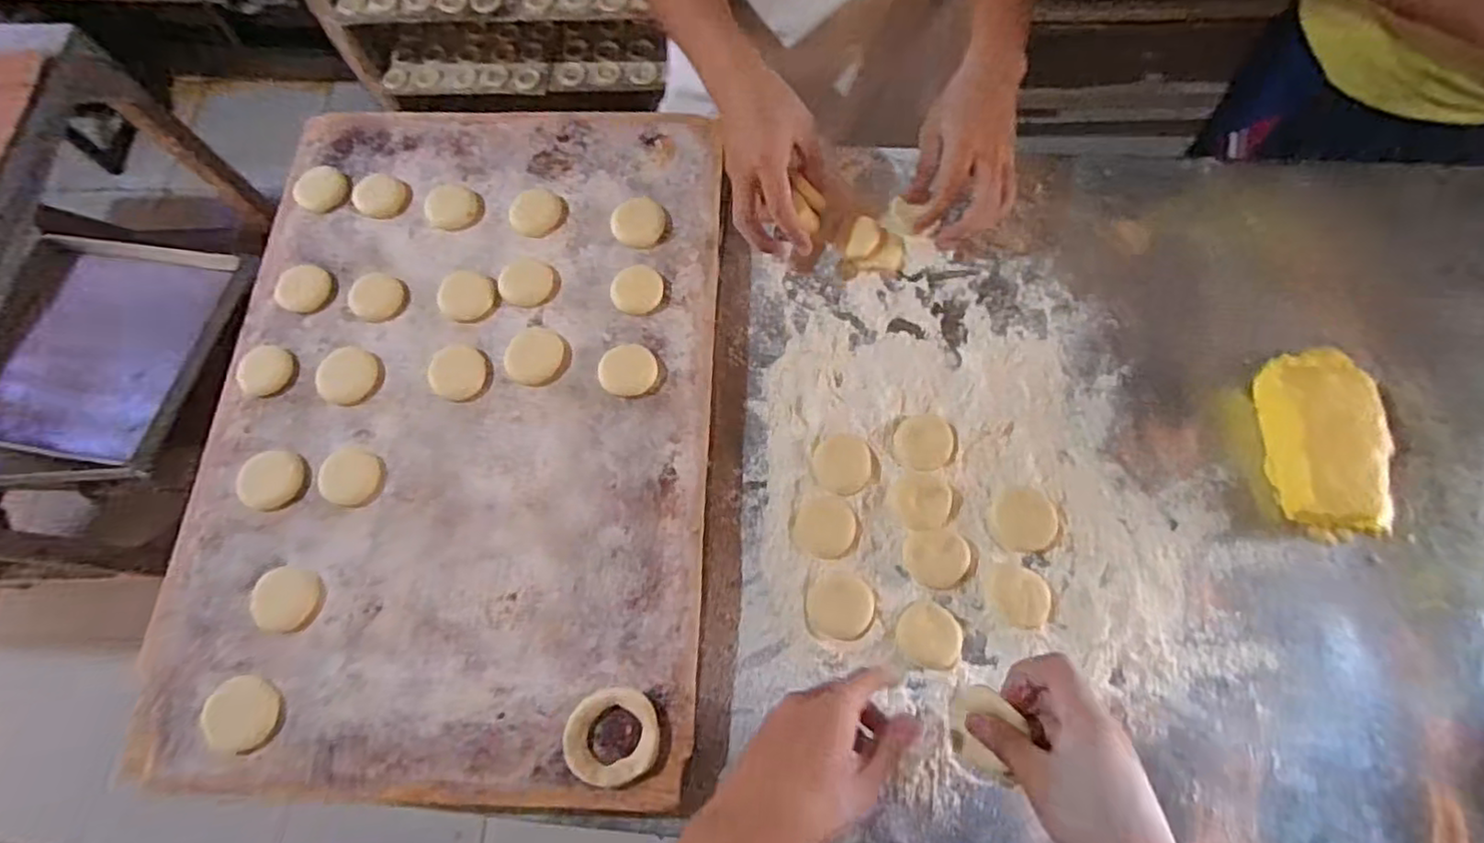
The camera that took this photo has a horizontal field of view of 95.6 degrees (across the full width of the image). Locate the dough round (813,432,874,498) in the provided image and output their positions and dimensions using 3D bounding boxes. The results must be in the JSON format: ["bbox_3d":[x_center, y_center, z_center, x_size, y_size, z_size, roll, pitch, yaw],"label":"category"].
[{"bbox_3d":[0.086,0.036,0.573,0.048,0.004,0.051,7,72,4],"label":"dough round"}]

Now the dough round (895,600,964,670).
[{"bbox_3d":[0.148,0.168,0.529,0.050,0.008,0.047,-1,71,2],"label":"dough round"}]

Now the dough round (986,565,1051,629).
[{"bbox_3d":[0.222,0.140,0.534,0.050,0.016,0.045,11,72,6],"label":"dough round"}]

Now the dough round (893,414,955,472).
[{"bbox_3d":[0.155,0.018,0.578,0.047,0.009,0.049,-1,71,2],"label":"dough round"}]

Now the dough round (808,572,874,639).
[{"bbox_3d":[0.080,0.148,0.542,0.051,0.004,0.050,-1,70,3],"label":"dough round"}]

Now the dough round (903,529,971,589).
[{"bbox_3d":[0.159,0.111,0.547,0.050,0.008,0.045,-5,70,1],"label":"dough round"}]

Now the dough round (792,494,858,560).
[{"bbox_3d":[0.069,0.089,0.561,0.049,0.004,0.050,7,72,4],"label":"dough round"}]

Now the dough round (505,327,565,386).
[{"bbox_3d":[-0.183,-0.058,0.592,0.049,0.005,0.055,9,72,5],"label":"dough round"}]

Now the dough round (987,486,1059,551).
[{"bbox_3d":[0.232,0.081,0.553,0.052,0.004,0.050,-1,71,2],"label":"dough round"}]

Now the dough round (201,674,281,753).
[{"bbox_3d":[-0.369,0.215,0.495,0.048,0.012,0.050,-1,71,2],"label":"dough round"}]

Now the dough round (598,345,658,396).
[{"bbox_3d":[-0.099,-0.045,0.585,0.050,0.005,0.049,-1,71,2],"label":"dough round"}]

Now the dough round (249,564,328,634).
[{"bbox_3d":[-0.353,0.138,0.522,0.050,0.013,0.049,-1,71,2],"label":"dough round"}]

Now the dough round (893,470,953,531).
[{"bbox_3d":[0.151,0.065,0.558,0.045,0.009,0.046,11,72,6],"label":"dough round"}]

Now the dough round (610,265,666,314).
[{"bbox_3d":[-0.095,-0.120,0.610,0.044,0.008,0.046,-1,71,2],"label":"dough round"}]

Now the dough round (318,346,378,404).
[{"bbox_3d":[-0.348,-0.041,0.592,0.051,0.007,0.052,-1,71,2],"label":"dough round"}]

